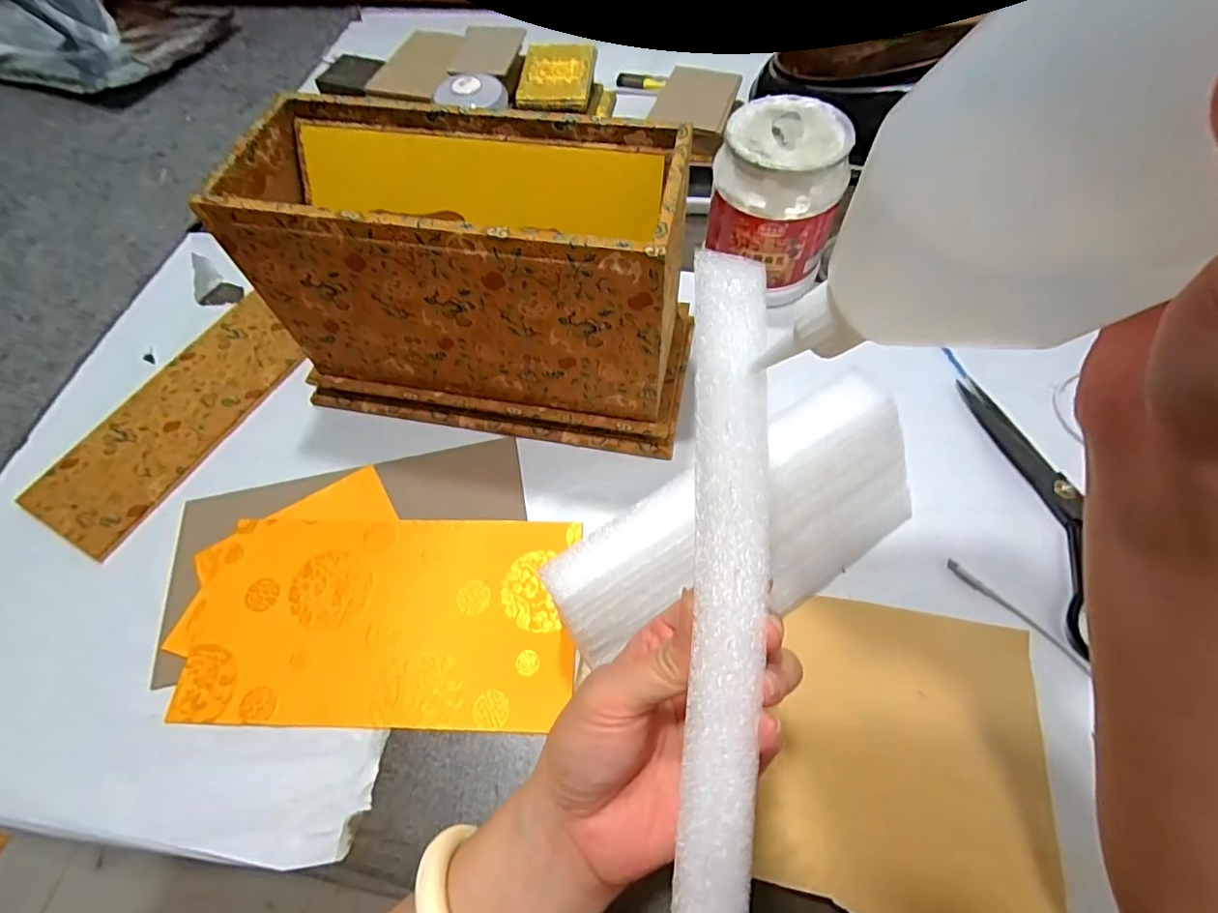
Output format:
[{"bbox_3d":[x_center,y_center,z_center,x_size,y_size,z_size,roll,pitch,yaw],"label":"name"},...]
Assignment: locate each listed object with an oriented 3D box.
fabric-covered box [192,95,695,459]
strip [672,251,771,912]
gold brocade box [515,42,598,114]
[{"bbox_3d":[-0.100,-0.129,0.435,0.290,0.198,0.135,9,61,8],"label":"fabric-covered box"},{"bbox_3d":[0.042,0.046,0.199,0.029,0.010,0.261,4,76,5],"label":"strip"},{"bbox_3d":[-0.062,-0.445,0.660,0.084,0.022,0.114,4,60,5],"label":"gold brocade box"}]

